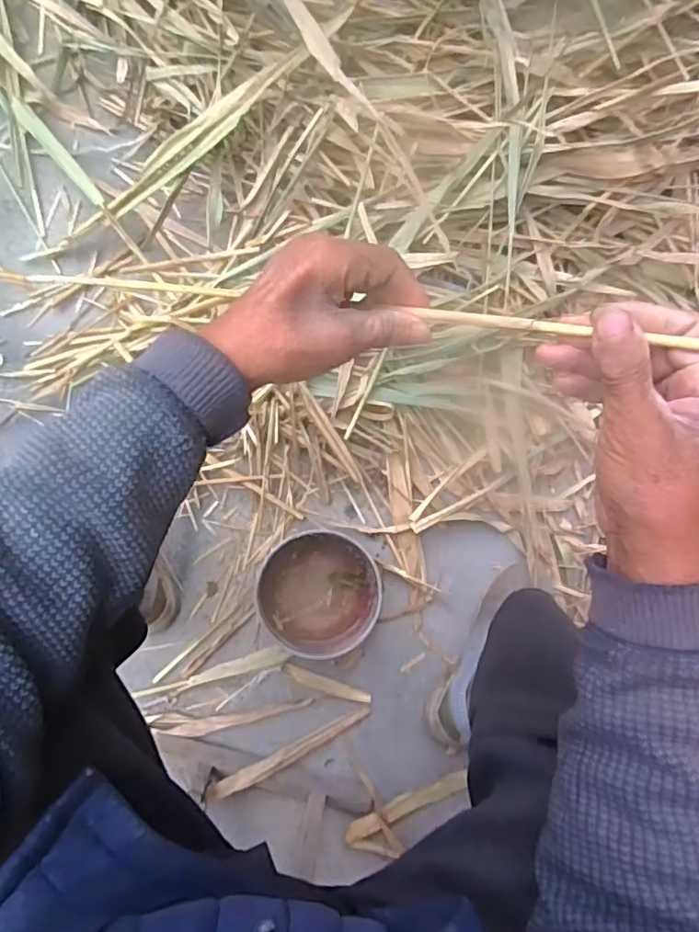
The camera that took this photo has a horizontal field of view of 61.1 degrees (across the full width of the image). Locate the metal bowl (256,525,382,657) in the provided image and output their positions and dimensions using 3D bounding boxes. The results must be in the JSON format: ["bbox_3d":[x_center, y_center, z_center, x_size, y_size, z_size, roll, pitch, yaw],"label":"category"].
[{"bbox_3d":[-0.042,0.173,0.804,0.160,0.061,0.162,0,88,-4],"label":"metal bowl"}]

